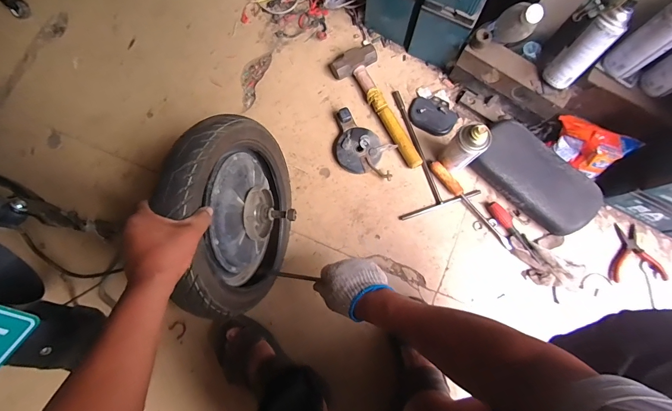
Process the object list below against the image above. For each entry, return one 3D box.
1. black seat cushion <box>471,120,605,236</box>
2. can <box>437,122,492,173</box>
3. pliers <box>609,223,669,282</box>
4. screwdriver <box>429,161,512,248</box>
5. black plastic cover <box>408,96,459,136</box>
[{"bbox_3d":[0.453,-0.062,0.750,0.143,0.068,0.284,-44,82,-8],"label":"black seat cushion"},{"bbox_3d":[0.276,-0.124,0.702,0.058,0.167,0.066,-43,82,-7],"label":"can"},{"bbox_3d":[0.674,0.106,0.743,0.119,0.010,0.125,-2,79,0],"label":"pliers"},{"bbox_3d":[0.313,0.000,0.756,0.024,0.033,0.259,-40,81,-7],"label":"screwdriver"},{"bbox_3d":[0.237,-0.222,0.803,0.115,0.025,0.086,36,81,7],"label":"black plastic cover"}]

